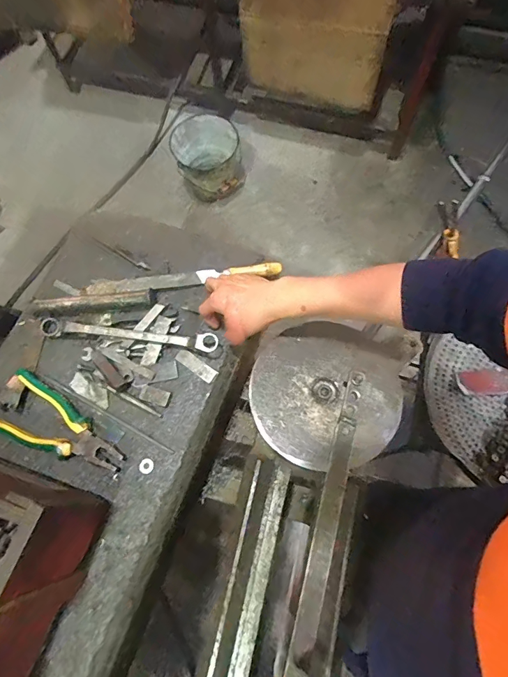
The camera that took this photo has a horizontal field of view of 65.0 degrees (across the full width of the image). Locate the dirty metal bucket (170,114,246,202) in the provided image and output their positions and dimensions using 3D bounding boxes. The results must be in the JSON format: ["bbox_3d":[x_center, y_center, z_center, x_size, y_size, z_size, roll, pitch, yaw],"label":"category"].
[{"bbox_3d":[-0.169,-0.671,1.512,0.262,0.256,0.209,-13,71,-2],"label":"dirty metal bucket"}]

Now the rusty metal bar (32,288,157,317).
[{"bbox_3d":[-0.228,-0.050,0.574,0.170,0.023,0.026,-6,71,0],"label":"rusty metal bar"}]

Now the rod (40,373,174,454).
[{"bbox_3d":[-0.199,0.099,0.533,0.214,0.004,0.005,27,74,11],"label":"rod"}]

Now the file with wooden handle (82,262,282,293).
[{"bbox_3d":[-0.104,-0.088,0.582,0.285,0.018,0.026,-7,71,0],"label":"file with wooden handle"}]

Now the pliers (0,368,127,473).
[{"bbox_3d":[-0.256,0.121,0.518,0.184,0.021,0.079,30,75,11],"label":"pliers"}]

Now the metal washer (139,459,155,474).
[{"bbox_3d":[-0.138,0.164,0.512,0.018,0.004,0.019,-1,71,2],"label":"metal washer"}]

